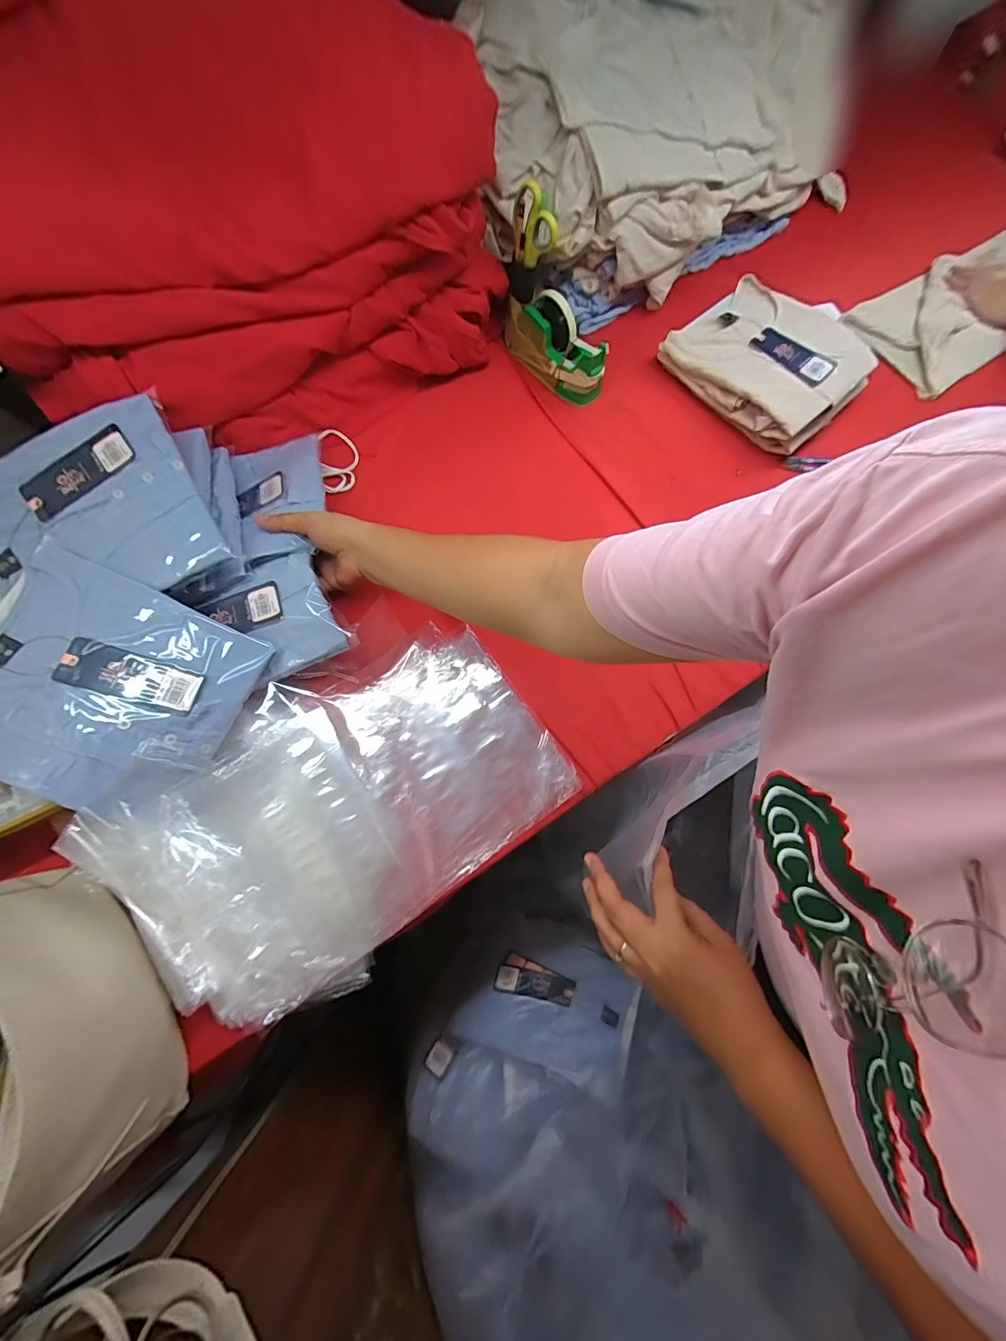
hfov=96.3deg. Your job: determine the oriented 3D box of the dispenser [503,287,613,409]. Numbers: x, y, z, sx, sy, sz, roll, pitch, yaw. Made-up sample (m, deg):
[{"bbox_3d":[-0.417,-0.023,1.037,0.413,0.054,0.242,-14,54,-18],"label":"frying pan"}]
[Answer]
[{"bbox_3d":[0.073,-0.482,0.668,0.174,0.103,0.052,32,72,10],"label":"dispenser"}]

